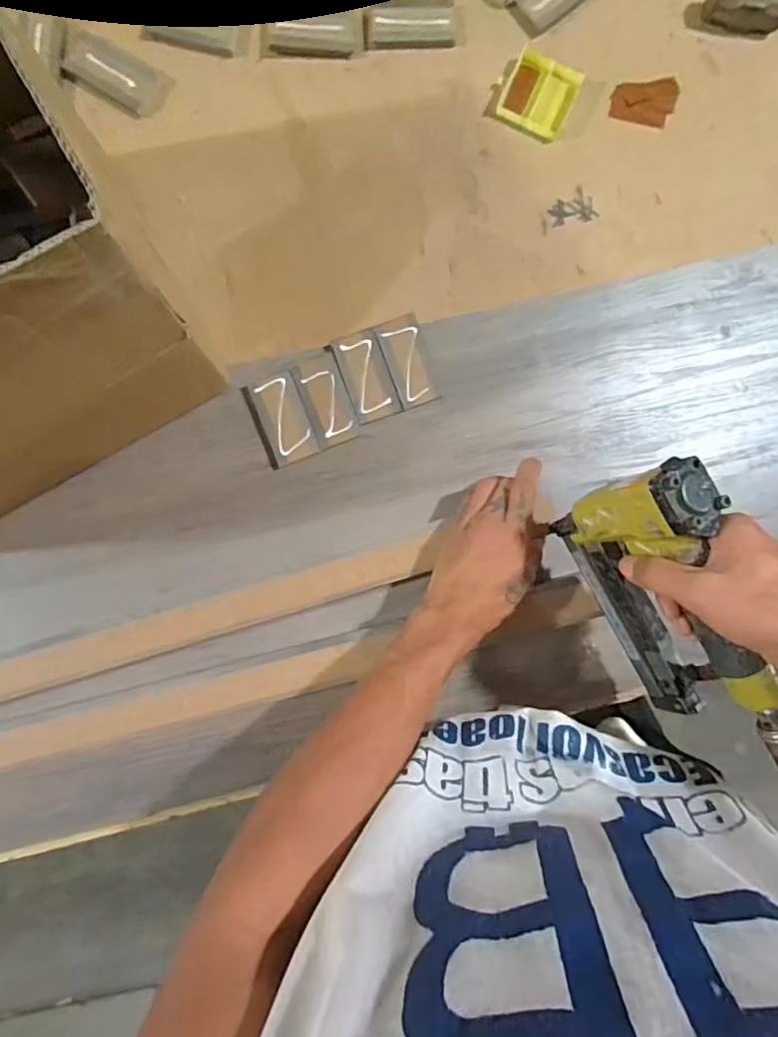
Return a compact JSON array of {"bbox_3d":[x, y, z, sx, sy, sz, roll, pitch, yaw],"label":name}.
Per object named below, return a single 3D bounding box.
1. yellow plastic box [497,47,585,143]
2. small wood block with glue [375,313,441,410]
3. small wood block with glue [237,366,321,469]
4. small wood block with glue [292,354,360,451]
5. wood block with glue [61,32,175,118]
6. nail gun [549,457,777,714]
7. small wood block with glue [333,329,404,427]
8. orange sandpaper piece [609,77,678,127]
[{"bbox_3d":[0.142,-0.399,0.531,0.064,0.010,0.070,25,86,-1],"label":"yellow plastic box"},{"bbox_3d":[0.018,-0.141,0.504,0.037,0.007,0.078,-20,88,-4],"label":"small wood block with glue"},{"bbox_3d":[-0.096,-0.088,0.500,0.047,0.007,0.078,-22,88,-4],"label":"small wood block with glue"},{"bbox_3d":[-0.055,-0.104,0.501,0.040,0.006,0.077,-22,88,-4],"label":"small wood block with glue"},{"bbox_3d":[-0.245,-0.400,0.507,0.090,0.009,0.045,27,86,-1],"label":"wood block with glue"},{"bbox_3d":[0.203,0.057,0.398,0.061,0.124,0.187,-30,89,-4],"label":"nail gun"},{"bbox_3d":[-0.020,-0.128,0.505,0.041,0.005,0.079,-20,88,-4],"label":"small wood block with glue"},{"bbox_3d":[0.244,-0.402,0.540,0.061,0.006,0.048,11,86,-2],"label":"orange sandpaper piece"}]

